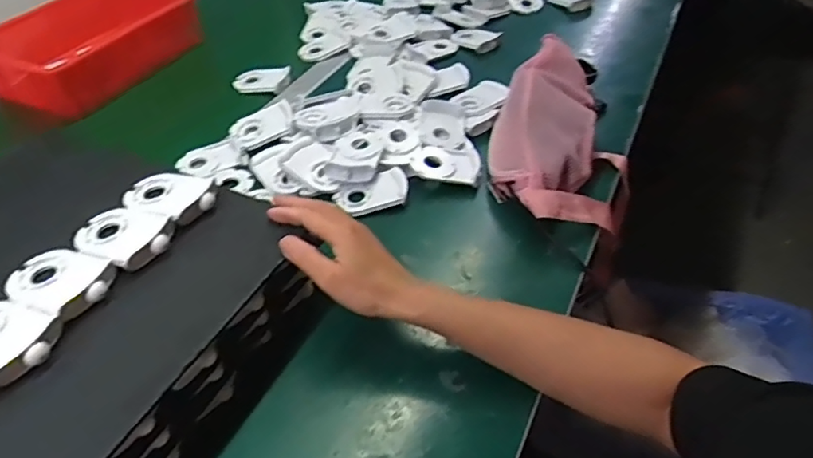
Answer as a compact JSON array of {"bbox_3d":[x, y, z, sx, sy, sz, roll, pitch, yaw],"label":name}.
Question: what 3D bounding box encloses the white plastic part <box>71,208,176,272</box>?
[{"bbox_3d":[-0.246,0.003,0.494,0.089,0.014,0.058,21,48,23],"label":"white plastic part"}]

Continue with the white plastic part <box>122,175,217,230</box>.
[{"bbox_3d":[-0.220,-0.034,0.533,0.087,0.012,0.059,19,48,22],"label":"white plastic part"}]

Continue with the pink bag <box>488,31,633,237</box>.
[{"bbox_3d":[0.191,-0.124,0.681,0.169,0.081,0.312,8,45,11],"label":"pink bag"}]

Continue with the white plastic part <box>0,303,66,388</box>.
[{"bbox_3d":[-0.299,0.079,0.421,0.088,0.011,0.059,21,49,24],"label":"white plastic part"}]

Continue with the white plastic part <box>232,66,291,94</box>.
[{"bbox_3d":[-0.223,-0.231,0.875,0.090,0.021,0.056,10,45,13],"label":"white plastic part"}]

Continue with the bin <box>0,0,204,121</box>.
[{"bbox_3d":[-0.479,-0.290,0.883,0.189,0.082,0.288,21,48,23],"label":"bin"}]

